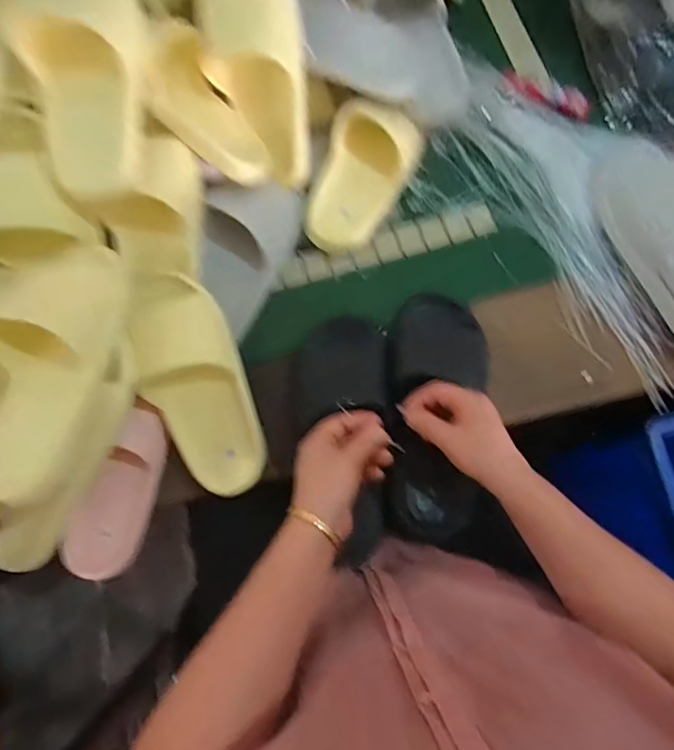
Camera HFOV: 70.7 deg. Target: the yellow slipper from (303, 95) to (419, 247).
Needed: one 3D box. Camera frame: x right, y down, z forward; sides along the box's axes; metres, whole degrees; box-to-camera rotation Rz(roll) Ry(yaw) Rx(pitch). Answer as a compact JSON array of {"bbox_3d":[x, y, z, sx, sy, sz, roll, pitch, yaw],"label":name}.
[{"bbox_3d":[0.031,-0.240,0.584,0.099,0.057,0.190,24,86,-7],"label":"yellow slipper"}]

